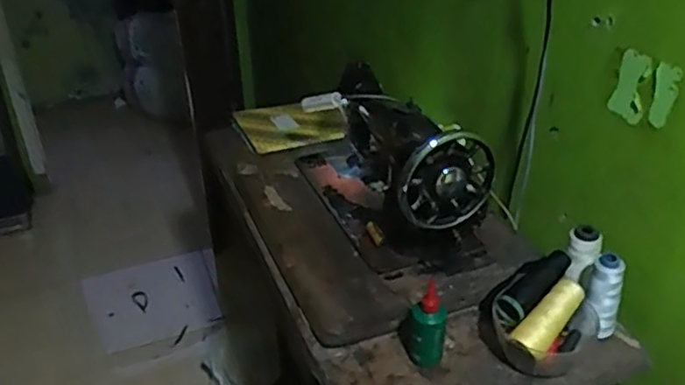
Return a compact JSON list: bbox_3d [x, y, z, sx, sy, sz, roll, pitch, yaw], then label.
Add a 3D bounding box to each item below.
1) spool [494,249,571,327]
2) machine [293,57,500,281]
[{"bbox_3d":[0.238,0.111,0.802,0.129,0.034,0.045,-36,44,-25],"label":"spool"},{"bbox_3d":[0.057,-0.061,1.005,0.158,0.205,0.392,-15,33,-22],"label":"machine"}]

